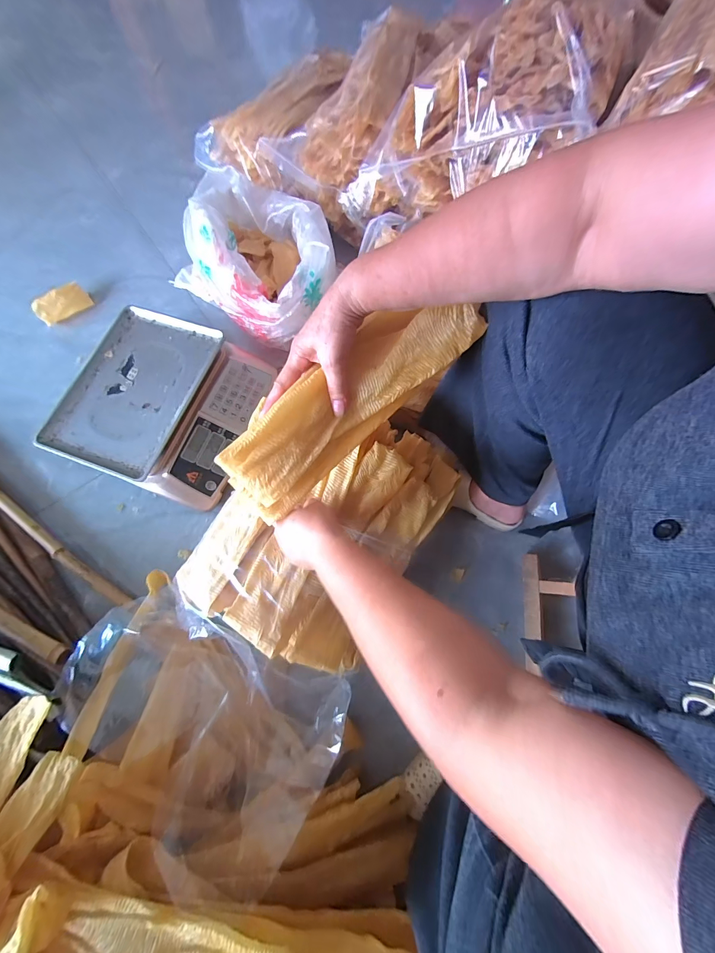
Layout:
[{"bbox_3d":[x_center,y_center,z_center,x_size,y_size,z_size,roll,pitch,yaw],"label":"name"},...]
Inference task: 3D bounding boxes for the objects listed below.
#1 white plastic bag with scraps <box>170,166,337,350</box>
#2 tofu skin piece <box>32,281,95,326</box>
[{"bbox_3d":[-0.223,-0.469,0.765,0.403,0.181,0.271,38,77,11],"label":"white plastic bag with scraps"},{"bbox_3d":[-0.692,-0.404,0.815,0.116,0.067,0.031,-33,76,-9],"label":"tofu skin piece"}]

